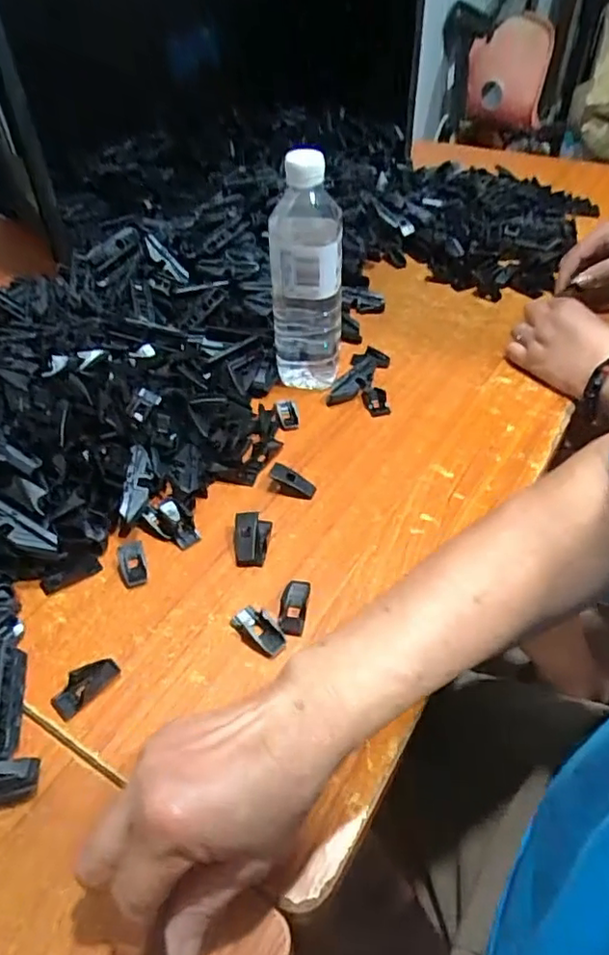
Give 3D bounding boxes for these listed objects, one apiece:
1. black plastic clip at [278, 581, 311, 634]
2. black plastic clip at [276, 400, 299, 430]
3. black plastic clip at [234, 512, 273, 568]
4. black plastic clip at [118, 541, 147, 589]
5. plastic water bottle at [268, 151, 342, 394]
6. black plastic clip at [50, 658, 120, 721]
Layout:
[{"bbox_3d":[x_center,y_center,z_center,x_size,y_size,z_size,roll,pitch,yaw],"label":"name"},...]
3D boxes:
[{"bbox_3d":[-0.008,0.090,0.418,0.018,0.005,0.043,6,45,8],"label":"black plastic clip"},{"bbox_3d":[-0.017,-0.061,0.573,0.021,0.006,0.036,-6,45,-5],"label":"black plastic clip"},{"bbox_3d":[-0.040,0.047,0.457,0.028,0.017,0.040,-5,45,-3],"label":"black plastic clip"},{"bbox_3d":[-0.131,0.065,0.453,0.020,0.004,0.041,-14,46,-12],"label":"black plastic clip"},{"bbox_3d":[0.003,-0.184,0.554,0.066,0.206,0.055,-4,45,-2],"label":"plastic water bottle"},{"bbox_3d":[-0.140,0.132,0.383,0.021,0.006,0.042,30,53,28],"label":"black plastic clip"}]

